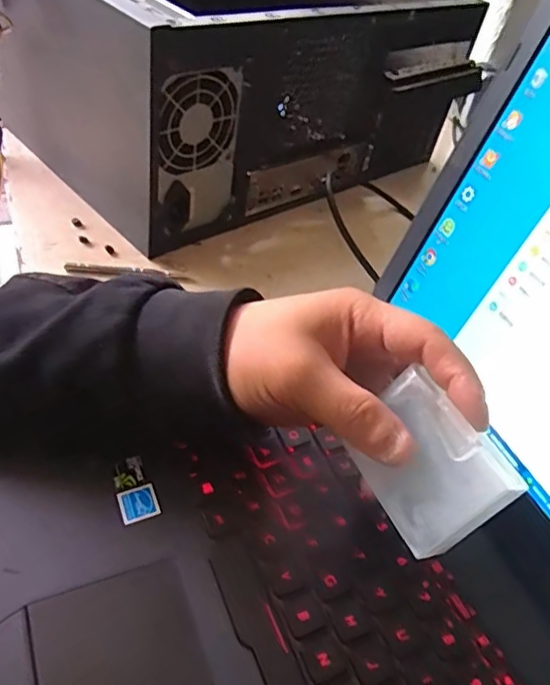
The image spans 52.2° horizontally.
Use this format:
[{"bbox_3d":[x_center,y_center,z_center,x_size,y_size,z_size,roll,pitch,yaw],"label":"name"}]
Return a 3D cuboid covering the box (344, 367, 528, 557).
[{"bbox_3d":[0.065,0.050,0.239,0.022,0.052,0.064,19,31,-52],"label":"box"}]

